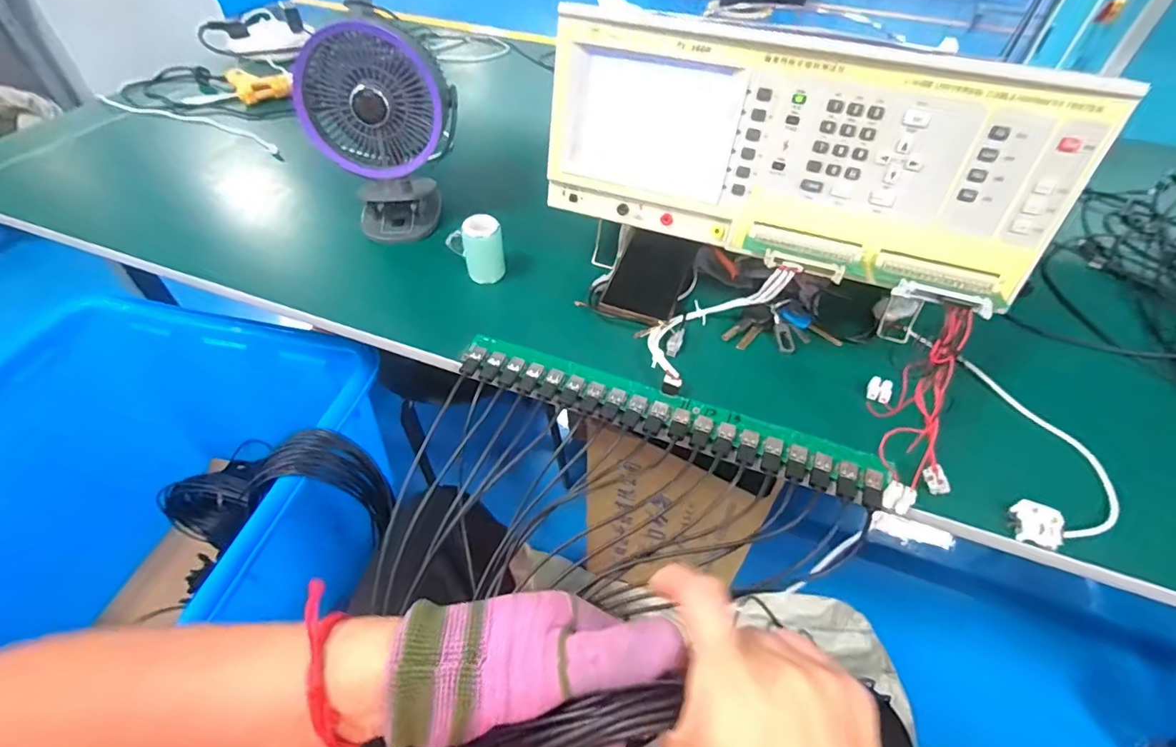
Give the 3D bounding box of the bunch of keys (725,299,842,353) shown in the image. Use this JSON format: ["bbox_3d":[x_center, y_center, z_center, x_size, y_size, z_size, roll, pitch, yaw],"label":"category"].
[{"bbox_3d":[0.193,-0.048,0.535,0.110,0.019,0.060,-12,50,-12],"label":"bunch of keys"}]

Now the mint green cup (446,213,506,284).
[{"bbox_3d":[-0.122,-0.136,0.574,0.059,0.069,0.040,-8,50,-9],"label":"mint green cup"}]

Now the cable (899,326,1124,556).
[{"bbox_3d":[0.378,0.042,0.466,0.097,0.017,0.229,1,49,-1],"label":"cable"}]

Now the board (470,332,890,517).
[{"bbox_3d":[0.063,0.034,0.464,0.374,0.013,0.058,18,51,13],"label":"board"}]

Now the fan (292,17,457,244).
[{"bbox_3d":[-0.223,-0.259,0.585,0.160,0.204,0.078,-12,50,-13],"label":"fan"}]

